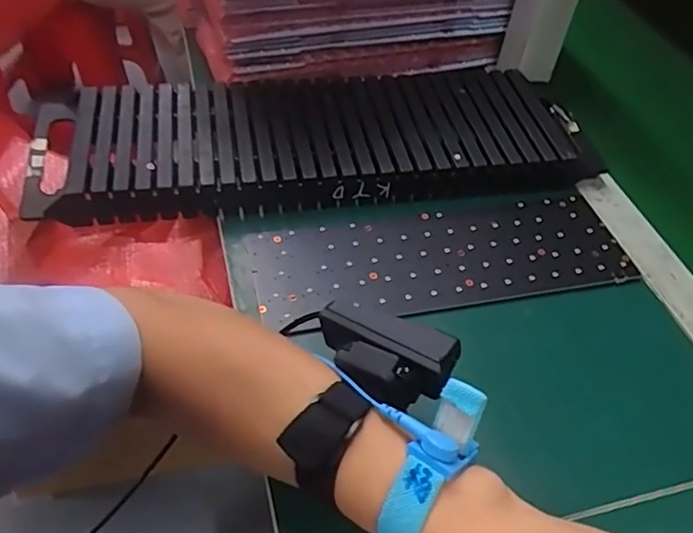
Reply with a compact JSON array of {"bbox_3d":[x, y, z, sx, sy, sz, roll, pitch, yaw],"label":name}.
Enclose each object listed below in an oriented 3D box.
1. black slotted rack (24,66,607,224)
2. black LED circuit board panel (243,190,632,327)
[{"bbox_3d":[-0.022,-0.111,0.507,0.458,0.039,0.145,-5,49,-11],"label":"black slotted rack"},{"bbox_3d":[0.070,-0.009,0.453,0.275,0.008,0.094,-7,49,-13],"label":"black LED circuit board panel"}]

